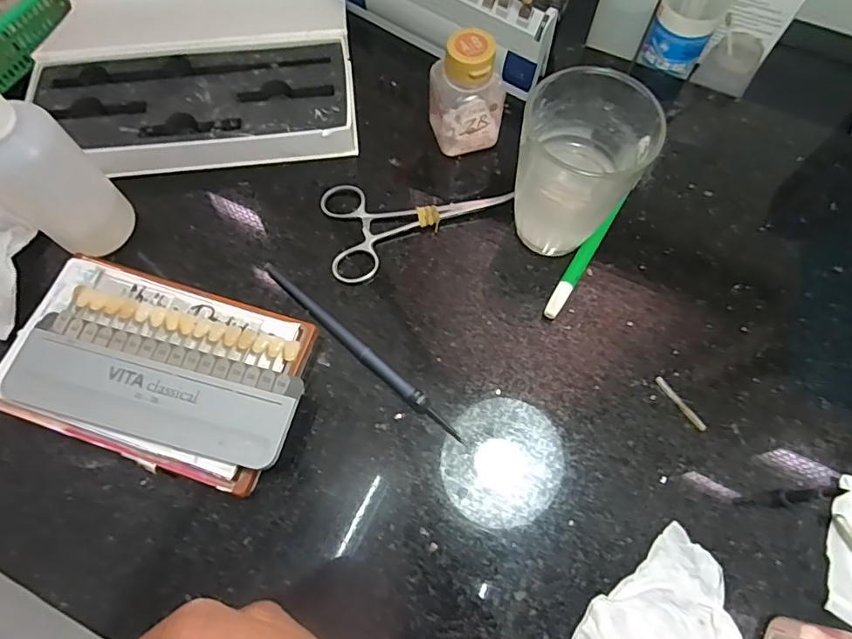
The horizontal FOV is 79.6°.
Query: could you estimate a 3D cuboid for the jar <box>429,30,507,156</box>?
[{"bbox_3d":[0.025,-0.141,0.325,0.042,0.072,0.035,-11,68,-5],"label":"jar"}]

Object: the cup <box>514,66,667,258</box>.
[{"bbox_3d":[0.081,-0.083,0.291,0.063,0.091,0.061,0,67,0],"label":"cup"}]

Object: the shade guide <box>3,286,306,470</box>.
[{"bbox_3d":[-0.139,0.028,0.267,0.147,0.007,0.065,13,70,4],"label":"shade guide"}]

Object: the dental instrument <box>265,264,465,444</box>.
[{"bbox_3d":[-0.040,0.017,0.295,0.152,0.009,0.009,40,73,15],"label":"dental instrument"}]

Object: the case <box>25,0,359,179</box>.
[{"bbox_3d":[-0.161,-0.186,0.369,0.205,0.030,0.192,-11,68,-5],"label":"case"}]

